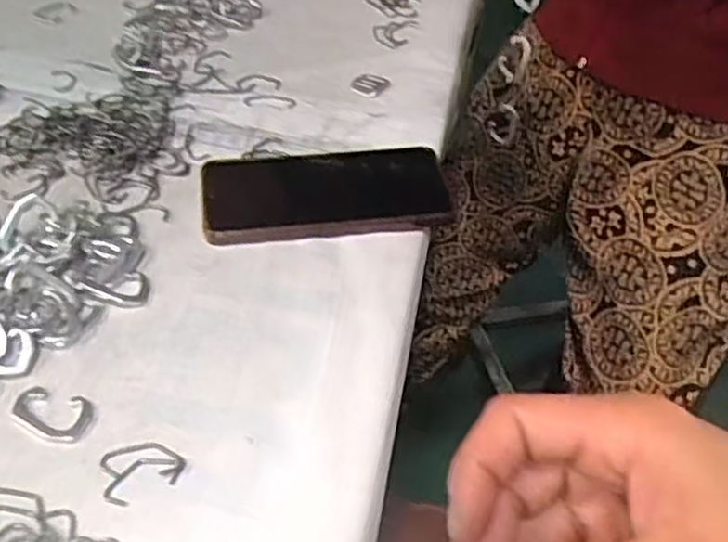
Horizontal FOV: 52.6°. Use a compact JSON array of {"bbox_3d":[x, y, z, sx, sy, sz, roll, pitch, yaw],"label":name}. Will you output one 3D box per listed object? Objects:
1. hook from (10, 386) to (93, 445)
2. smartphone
[{"bbox_3d":[-0.157,0.071,0.370,0.040,0.004,0.026,11,44,5],"label":"hook"},{"bbox_3d":[-0.026,-0.055,0.507,0.166,0.016,0.084,-4,45,-10],"label":"smartphone"}]

